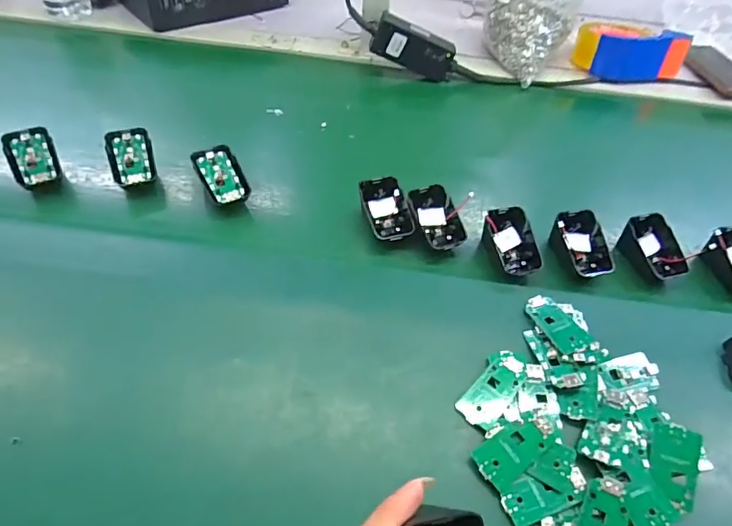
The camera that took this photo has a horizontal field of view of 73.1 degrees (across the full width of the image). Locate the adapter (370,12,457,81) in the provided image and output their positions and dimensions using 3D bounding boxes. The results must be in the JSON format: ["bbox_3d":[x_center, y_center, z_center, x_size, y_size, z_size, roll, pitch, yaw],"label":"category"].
[{"bbox_3d":[0.067,-0.299,0.688,0.118,0.053,0.027,18,48,-18],"label":"adapter"}]

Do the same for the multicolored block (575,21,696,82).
[{"bbox_3d":[0.400,-0.322,0.752,0.149,0.060,0.069,4,52,1],"label":"multicolored block"}]

